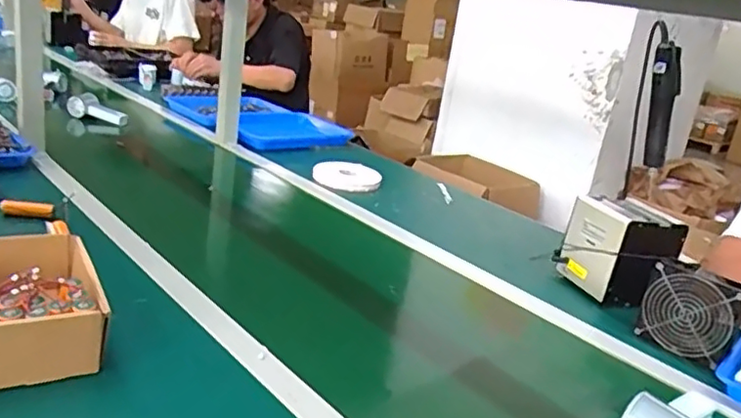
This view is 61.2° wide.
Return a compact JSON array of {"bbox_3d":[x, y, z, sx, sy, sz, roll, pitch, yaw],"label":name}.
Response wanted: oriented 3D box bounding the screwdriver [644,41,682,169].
[{"bbox_3d":[0.476,-0.167,1.026,0.052,0.188,0.032,13,19,12],"label":"screwdriver"}]

